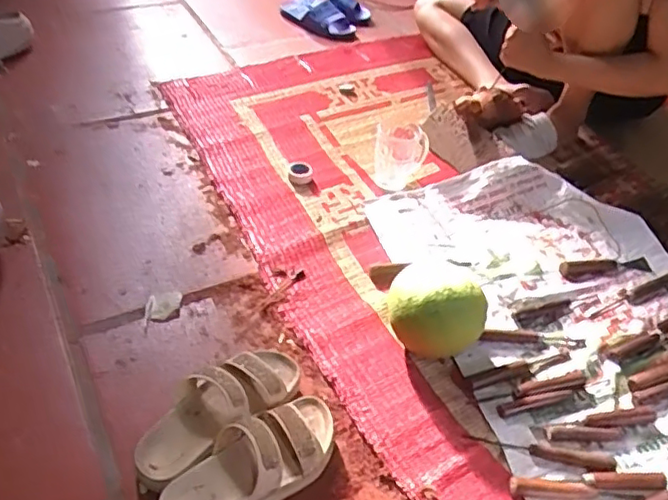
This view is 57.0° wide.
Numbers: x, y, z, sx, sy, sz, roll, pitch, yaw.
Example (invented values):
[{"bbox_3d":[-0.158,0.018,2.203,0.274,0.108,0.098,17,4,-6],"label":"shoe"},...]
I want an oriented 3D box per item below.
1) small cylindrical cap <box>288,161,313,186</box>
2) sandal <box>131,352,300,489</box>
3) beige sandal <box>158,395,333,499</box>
[{"bbox_3d":[-0.064,-0.147,1.174,0.046,0.025,0.053,1,44,-5],"label":"small cylindrical cap"},{"bbox_3d":[-0.143,0.194,0.767,0.235,0.071,0.090,-32,55,-33],"label":"sandal"},{"bbox_3d":[-0.094,0.248,0.722,0.232,0.067,0.097,-25,51,-28],"label":"beige sandal"}]

